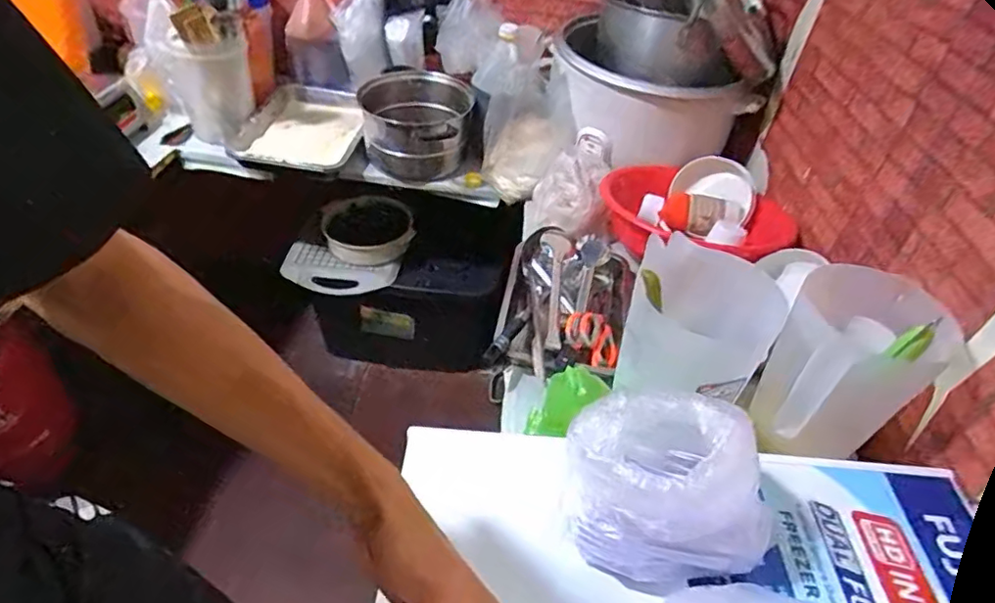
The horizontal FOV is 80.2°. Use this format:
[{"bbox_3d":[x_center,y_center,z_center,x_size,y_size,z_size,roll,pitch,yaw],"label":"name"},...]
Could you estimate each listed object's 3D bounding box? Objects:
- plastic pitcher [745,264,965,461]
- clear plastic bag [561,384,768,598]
[{"bbox_3d":[0.418,0.071,0.710,0.151,0.203,0.197,29,46,23],"label":"plastic pitcher"},{"bbox_3d":[0.146,0.155,0.513,0.146,0.125,0.157,-20,48,-27],"label":"clear plastic bag"}]

